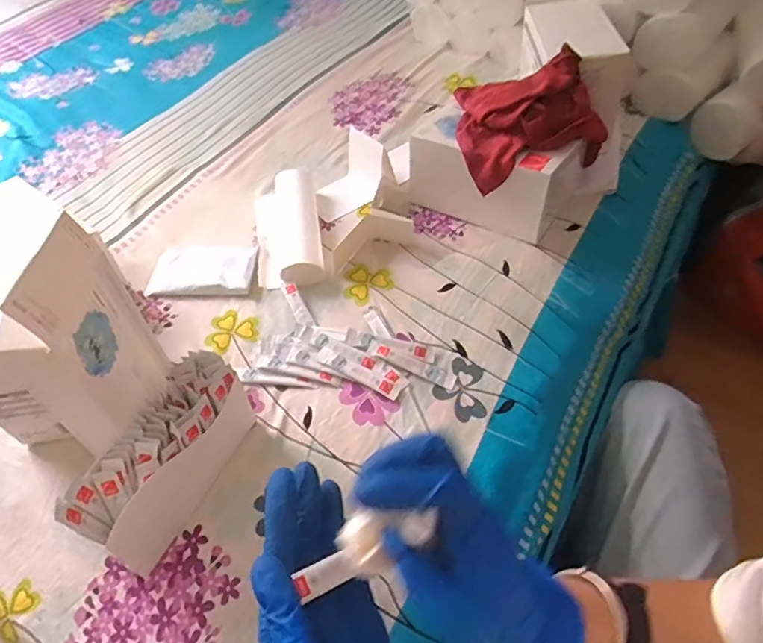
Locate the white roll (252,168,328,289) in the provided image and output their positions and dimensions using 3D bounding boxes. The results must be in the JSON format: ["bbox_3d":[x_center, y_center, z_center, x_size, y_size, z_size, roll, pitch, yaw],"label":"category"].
[{"bbox_3d":[-0.121,-0.118,0.702,0.083,0.038,0.201,-11,53,-5],"label":"white roll"}]

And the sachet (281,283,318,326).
[{"bbox_3d":[-0.096,-0.020,0.628,0.019,0.007,0.068,-24,55,-14],"label":"sachet"}]

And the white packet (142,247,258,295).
[{"bbox_3d":[-0.224,-0.064,0.679,0.132,0.015,0.080,1,53,4],"label":"white packet"}]

